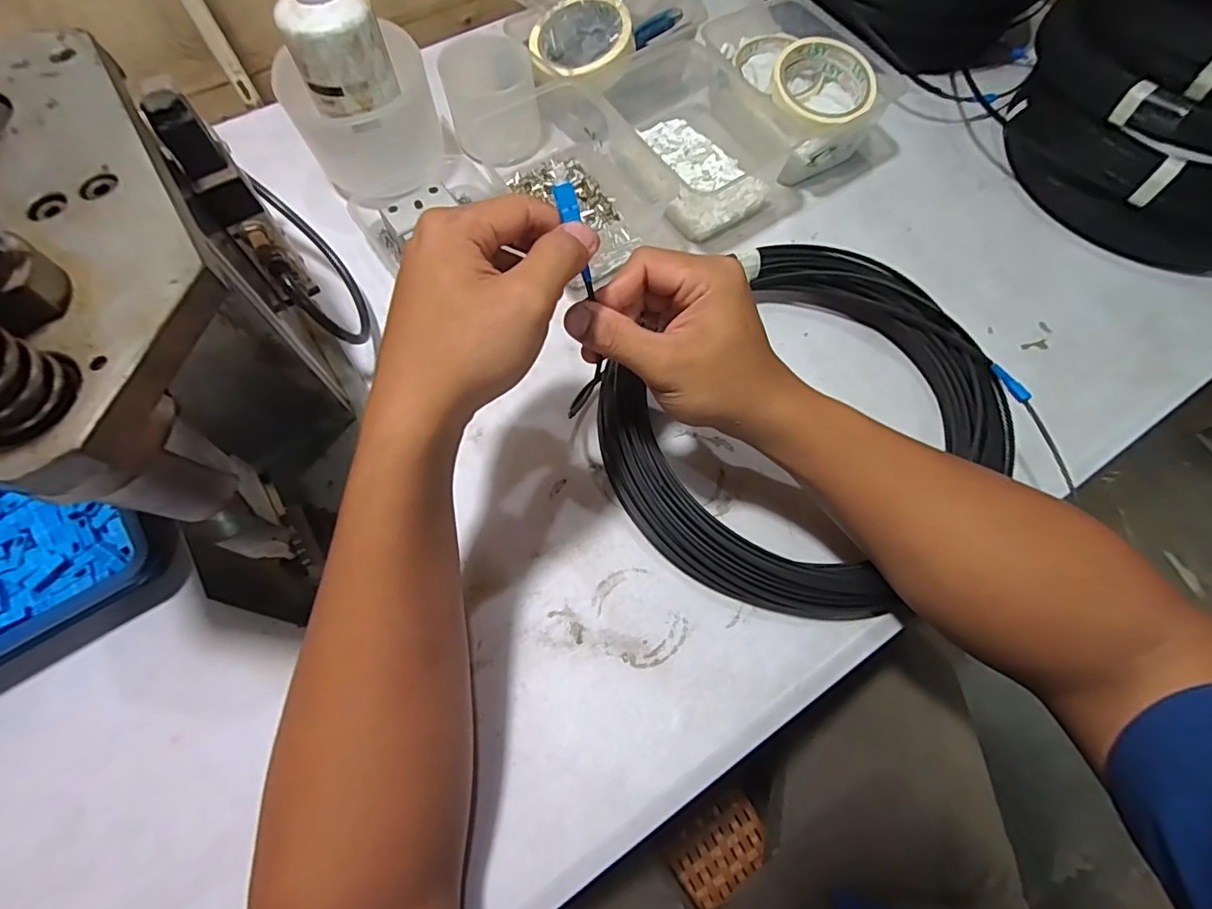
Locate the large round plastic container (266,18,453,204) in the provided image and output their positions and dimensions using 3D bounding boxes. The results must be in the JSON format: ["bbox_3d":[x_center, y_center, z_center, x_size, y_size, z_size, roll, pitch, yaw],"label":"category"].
[{"bbox_3d":[-0.209,-0.299,0.479,0.096,0.106,0.104,0,65,0],"label":"large round plastic container"}]

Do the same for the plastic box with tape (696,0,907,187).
[{"bbox_3d":[0.180,-0.351,0.518,0.115,0.074,0.156,-28,68,-12],"label":"plastic box with tape"}]

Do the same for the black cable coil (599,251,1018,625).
[{"bbox_3d":[0.143,-0.021,0.389,0.236,0.054,0.271,41,73,15],"label":"black cable coil"}]

